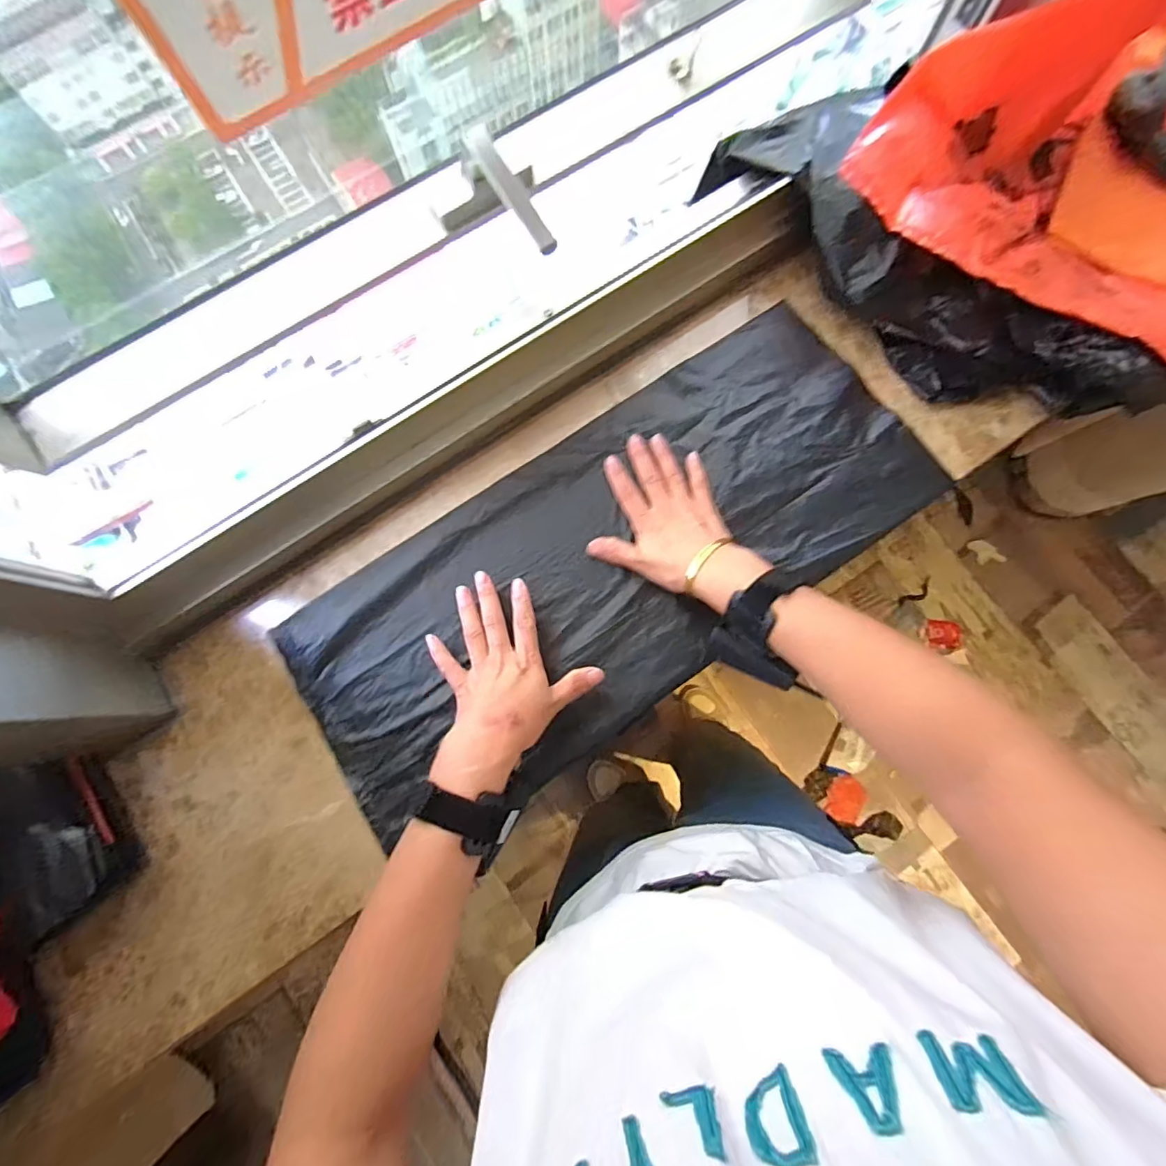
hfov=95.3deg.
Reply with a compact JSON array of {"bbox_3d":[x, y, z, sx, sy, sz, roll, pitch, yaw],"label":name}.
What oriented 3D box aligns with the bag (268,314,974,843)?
[{"bbox_3d":[0.031,-0.022,0.466,0.563,0.013,0.243,-31,79,-5],"label":"bag"}]

